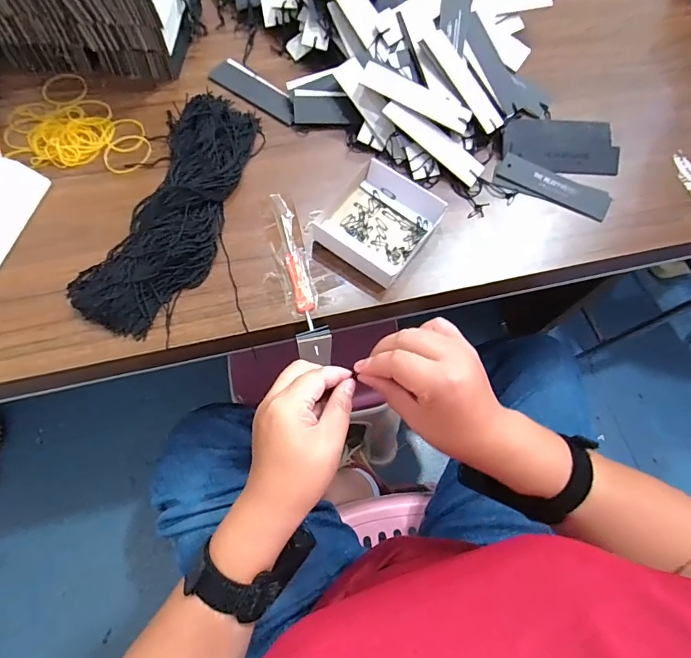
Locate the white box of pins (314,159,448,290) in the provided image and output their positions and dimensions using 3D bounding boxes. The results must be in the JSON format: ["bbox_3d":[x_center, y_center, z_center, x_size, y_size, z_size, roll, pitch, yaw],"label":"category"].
[{"bbox_3d":[0.038,-0.117,0.444,0.099,0.026,0.122,35,71,10],"label":"white box of pins"}]

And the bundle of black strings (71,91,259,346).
[{"bbox_3d":[-0.172,-0.130,0.435,0.108,0.029,0.281,16,68,5],"label":"bundle of black strings"}]

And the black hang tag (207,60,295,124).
[{"bbox_3d":[-0.106,-0.287,0.513,0.125,0.005,0.037,34,82,14],"label":"black hang tag"}]

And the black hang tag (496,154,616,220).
[{"bbox_3d":[0.232,-0.160,0.479,0.127,0.006,0.040,25,75,8],"label":"black hang tag"}]

